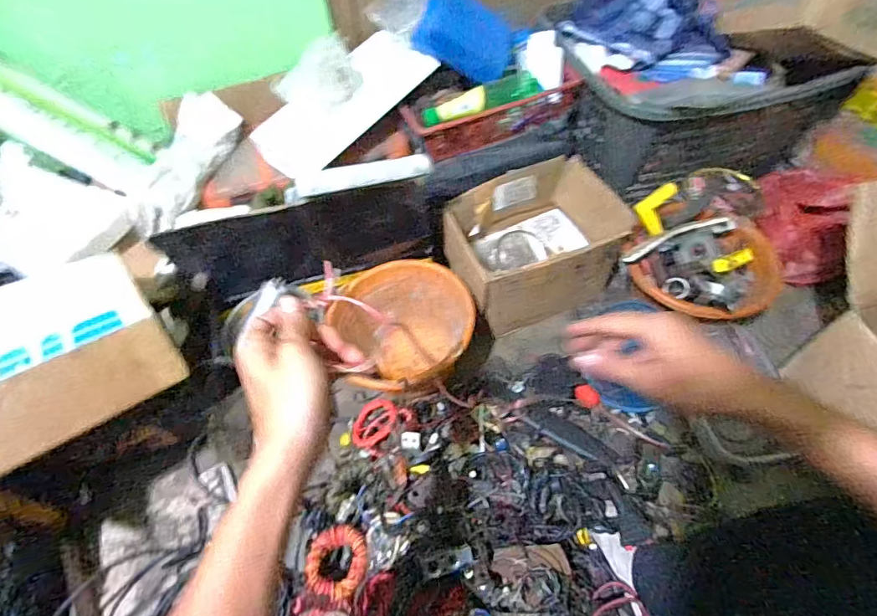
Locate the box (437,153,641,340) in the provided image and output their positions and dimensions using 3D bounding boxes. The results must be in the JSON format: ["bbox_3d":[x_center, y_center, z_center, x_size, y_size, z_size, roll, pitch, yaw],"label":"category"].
[{"bbox_3d":[0.179,-0.131,0.914,0.311,0.189,0.233,-20,58,-9],"label":"box"}]

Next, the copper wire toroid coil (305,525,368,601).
[{"bbox_3d":[-0.150,0.371,0.684,0.089,0.028,0.089,-2,57,3],"label":"copper wire toroid coil"}]

